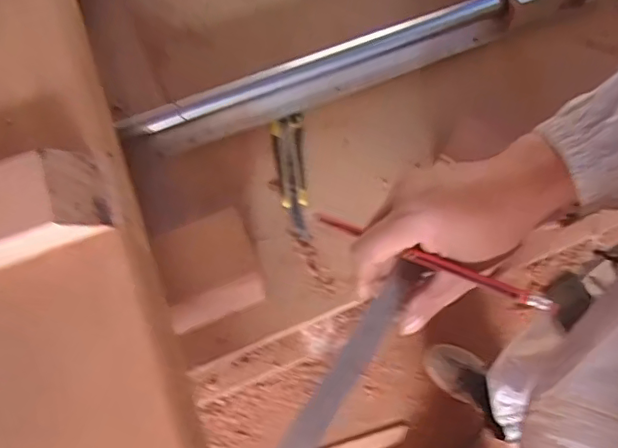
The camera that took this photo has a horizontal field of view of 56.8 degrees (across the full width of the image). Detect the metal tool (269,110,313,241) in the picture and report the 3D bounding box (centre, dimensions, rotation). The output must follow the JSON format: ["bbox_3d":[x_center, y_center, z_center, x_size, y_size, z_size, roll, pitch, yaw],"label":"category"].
[{"bbox_3d":[-0.019,-0.064,0.726,0.041,0.020,0.164,-9,69,-1],"label":"metal tool"}]

